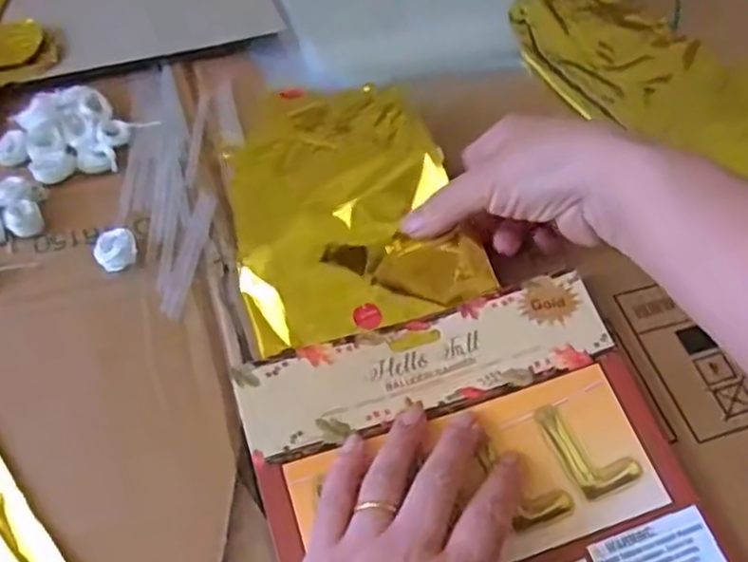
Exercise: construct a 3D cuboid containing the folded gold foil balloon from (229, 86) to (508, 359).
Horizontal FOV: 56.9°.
[{"bbox_3d":[-0.025,-0.055,0.398,0.123,0.035,0.178,-15,59,-14],"label":"folded gold foil balloon"}]

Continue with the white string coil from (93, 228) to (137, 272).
[{"bbox_3d":[-0.141,-0.018,0.377,0.022,0.013,0.023,2,57,-3],"label":"white string coil"}]

